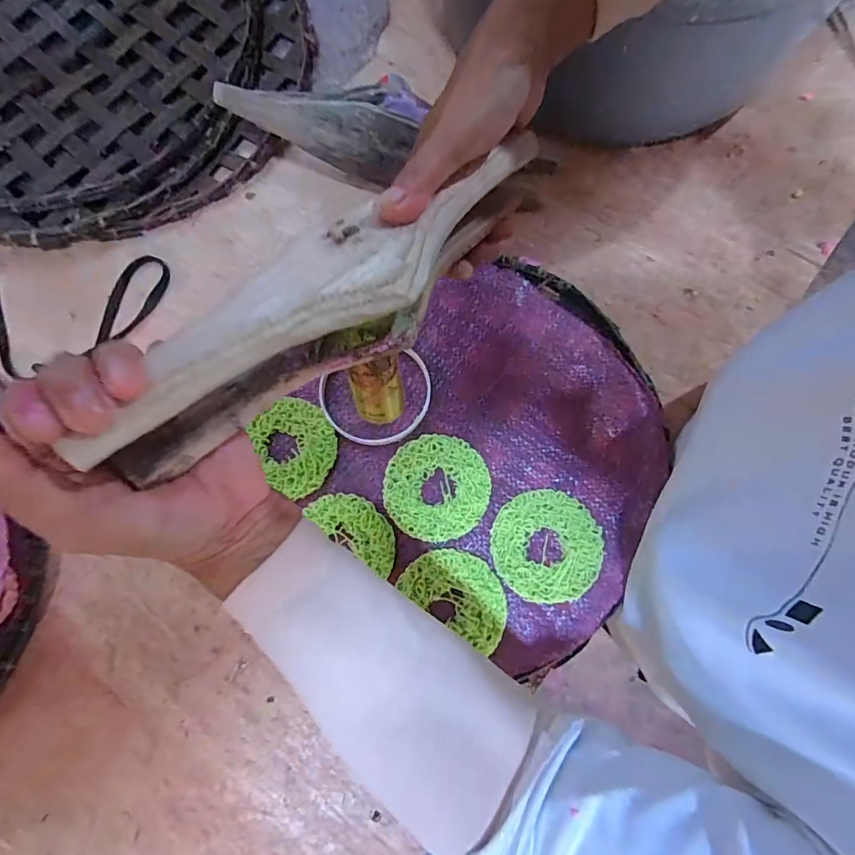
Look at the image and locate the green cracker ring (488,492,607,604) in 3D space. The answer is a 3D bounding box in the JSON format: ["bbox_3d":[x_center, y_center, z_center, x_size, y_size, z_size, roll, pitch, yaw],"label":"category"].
[{"bbox_3d":[0.088,0.086,0.353,0.081,0.004,0.077,-1,77,2],"label":"green cracker ring"}]

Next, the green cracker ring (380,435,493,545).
[{"bbox_3d":[0.007,0.046,0.369,0.079,0.011,0.078,-1,77,2],"label":"green cracker ring"}]

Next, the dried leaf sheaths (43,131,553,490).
[{"bbox_3d":[-0.032,-0.070,0.234,0.269,0.049,0.059,-41,81,-20],"label":"dried leaf sheaths"}]

